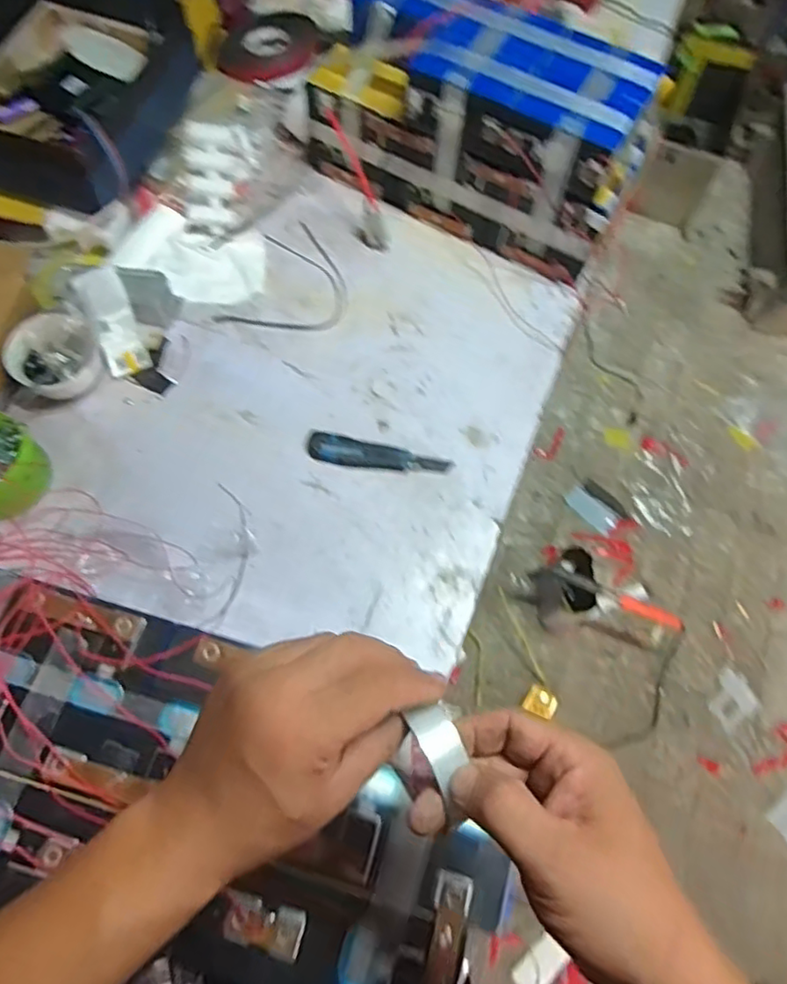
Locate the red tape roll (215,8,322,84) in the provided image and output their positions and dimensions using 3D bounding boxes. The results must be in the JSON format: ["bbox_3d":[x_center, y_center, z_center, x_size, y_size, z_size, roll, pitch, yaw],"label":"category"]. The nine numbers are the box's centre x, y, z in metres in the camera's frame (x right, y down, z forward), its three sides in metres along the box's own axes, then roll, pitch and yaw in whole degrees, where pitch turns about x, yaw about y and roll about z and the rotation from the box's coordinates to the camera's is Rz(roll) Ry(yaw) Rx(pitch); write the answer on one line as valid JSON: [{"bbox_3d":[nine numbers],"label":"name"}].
[{"bbox_3d":[-0.222,-0.799,1.109,0.157,0.039,0.168,1,67,-2],"label":"red tape roll"}]

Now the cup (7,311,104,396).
[{"bbox_3d":[-0.464,-0.182,0.851,0.106,0.083,0.115,1,67,-2],"label":"cup"}]

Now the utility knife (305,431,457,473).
[{"bbox_3d":[-0.020,-0.052,0.828,0.192,0.023,0.036,9,67,1],"label":"utility knife"}]

